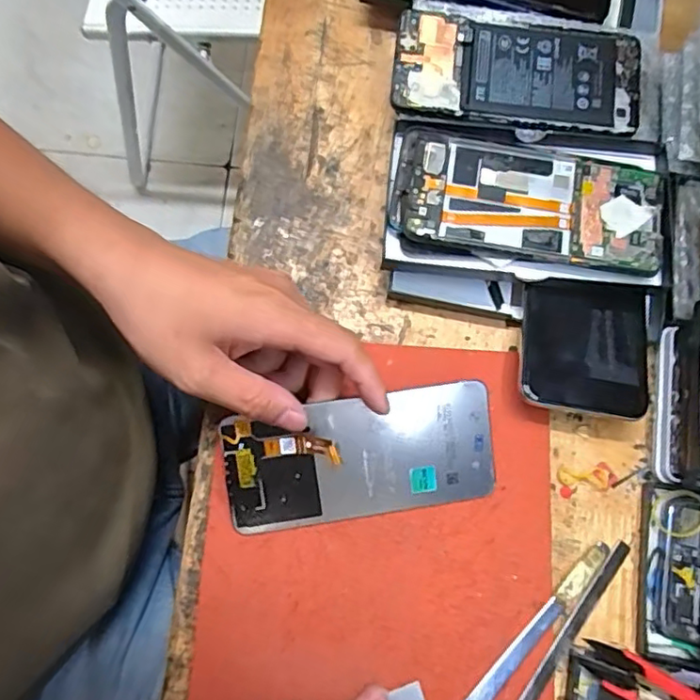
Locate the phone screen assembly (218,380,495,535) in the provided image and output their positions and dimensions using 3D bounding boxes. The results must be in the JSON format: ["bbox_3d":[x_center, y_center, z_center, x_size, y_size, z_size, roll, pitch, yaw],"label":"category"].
[{"bbox_3d":[0.006,0.064,0.347,0.155,0.011,0.071,-8,99,-4],"label":"phone screen assembly"}]

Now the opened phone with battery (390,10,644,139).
[{"bbox_3d":[0.112,-0.185,0.399,0.164,0.012,0.076,7,76,0],"label":"opened phone with battery"}]

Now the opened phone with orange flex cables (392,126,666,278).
[{"bbox_3d":[0.113,-0.094,0.380,0.166,0.010,0.077,11,77,3],"label":"opened phone with orange flex cables"}]

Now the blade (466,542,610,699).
[{"bbox_3d":[0.107,0.161,0.343,0.012,0.004,0.127,44,79,8],"label":"blade"}]

